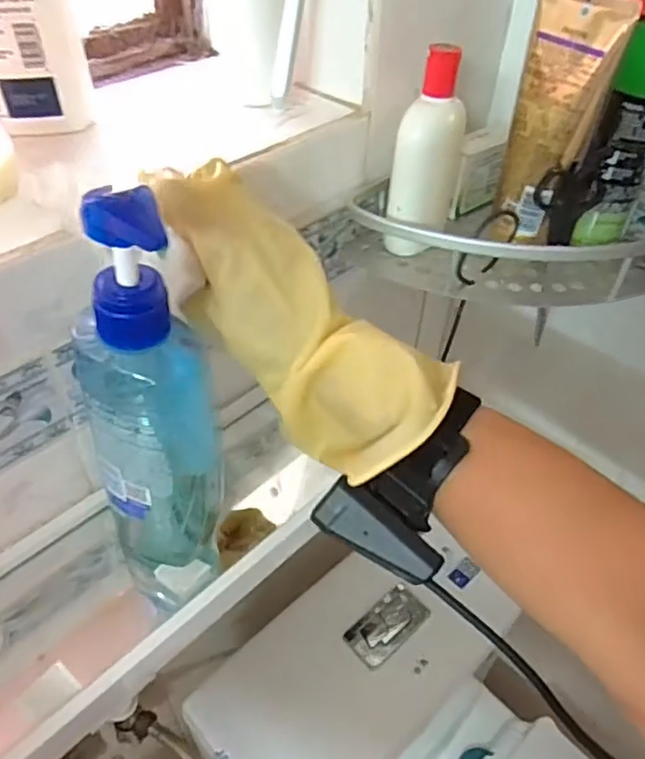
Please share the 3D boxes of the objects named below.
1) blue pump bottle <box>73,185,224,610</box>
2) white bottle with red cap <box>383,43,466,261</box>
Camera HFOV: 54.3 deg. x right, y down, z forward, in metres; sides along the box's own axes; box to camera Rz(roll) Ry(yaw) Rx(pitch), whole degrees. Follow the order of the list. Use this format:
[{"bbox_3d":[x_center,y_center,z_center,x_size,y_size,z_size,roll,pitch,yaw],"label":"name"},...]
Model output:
[{"bbox_3d":[-0.094,0.028,0.358,0.074,0.289,0.066,-18,48,-20],"label":"blue pump bottle"},{"bbox_3d":[0.082,-0.177,0.487,0.044,0.142,0.071,15,45,12],"label":"white bottle with red cap"}]

